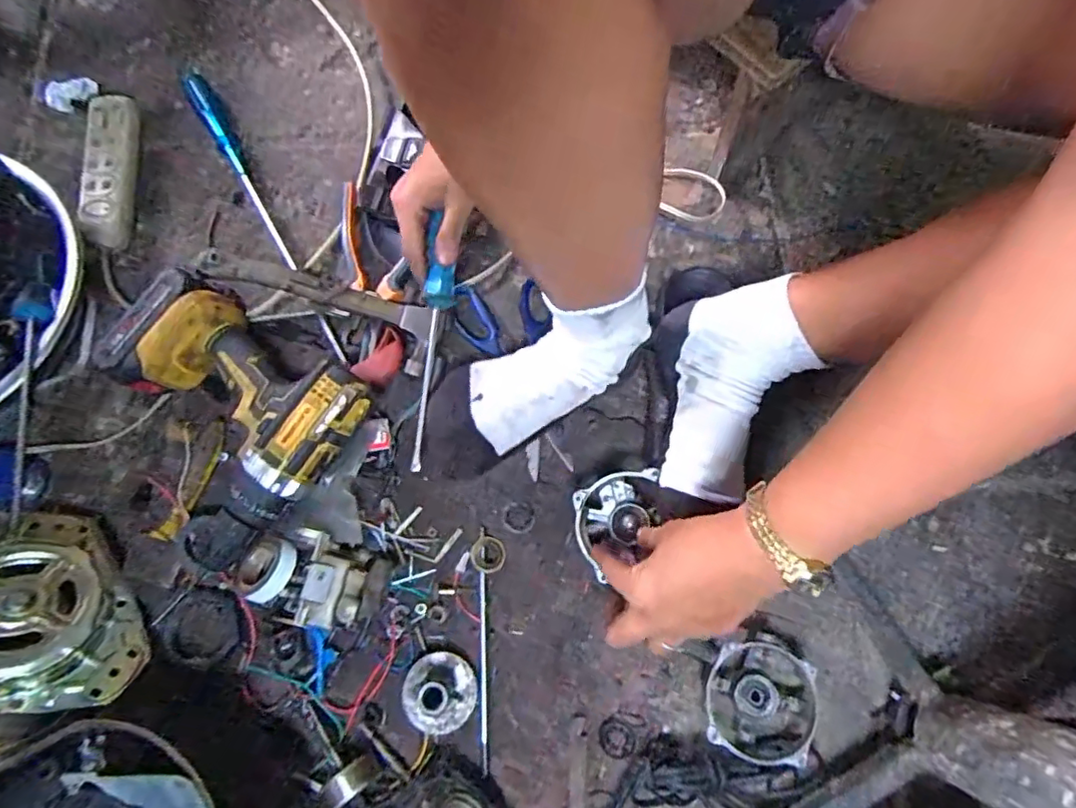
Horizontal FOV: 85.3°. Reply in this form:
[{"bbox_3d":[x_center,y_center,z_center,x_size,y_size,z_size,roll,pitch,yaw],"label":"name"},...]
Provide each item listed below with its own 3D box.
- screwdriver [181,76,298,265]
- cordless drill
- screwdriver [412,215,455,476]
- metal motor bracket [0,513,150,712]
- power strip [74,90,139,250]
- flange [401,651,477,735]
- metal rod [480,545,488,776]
[{"bbox_3d":[-0.314,-0.257,0.613,0.026,0.033,0.268,-32,76,-9],"label":"screwdriver"},{"bbox_3d":[-0.279,0.011,0.506,0.211,0.074,0.182,34,78,10],"label":"cordless drill"},{"bbox_3d":[-0.091,-0.049,0.502,0.023,0.027,0.209,6,88,2],"label":"screwdriver"},{"bbox_3d":[-0.379,0.166,0.441,0.150,0.045,0.150,40,40,2],"label":"metal motor bracket"},{"bbox_3d":[-0.450,-0.248,0.609,0.050,0.023,0.190,-6,73,-2],"label":"power strip"},{"bbox_3d":[-0.078,0.226,0.453,0.056,0.052,0.056,0,73,0],"label":"flange"},{"bbox_3d":[-0.045,0.209,0.487,0.006,0.004,0.173,-2,73,-1],"label":"metal rod"}]

